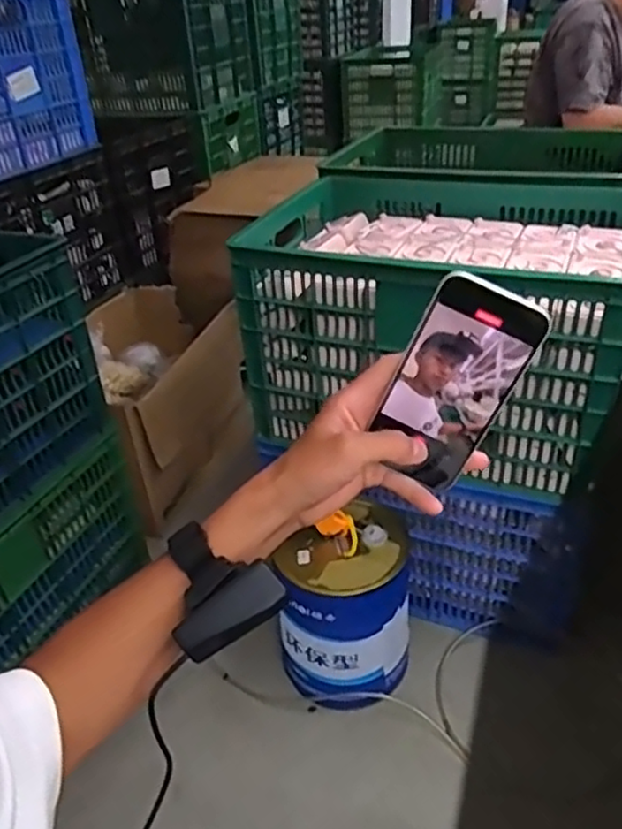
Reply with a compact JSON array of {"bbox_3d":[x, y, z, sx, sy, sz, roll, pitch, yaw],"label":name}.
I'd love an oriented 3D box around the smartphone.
[{"bbox_3d":[0.092,-0.018,0.428,0.070,0.145,0.009,25,30,2],"label":"smartphone"}]

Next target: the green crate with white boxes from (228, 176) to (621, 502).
[{"bbox_3d":[0.248,-0.190,1.253,0.630,0.384,0.462,8,35,18],"label":"green crate with white boxes"}]

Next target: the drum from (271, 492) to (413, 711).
[{"bbox_3d":[0.066,0.345,1.235,0.231,0.318,0.250,-1,34,6],"label":"drum"}]

